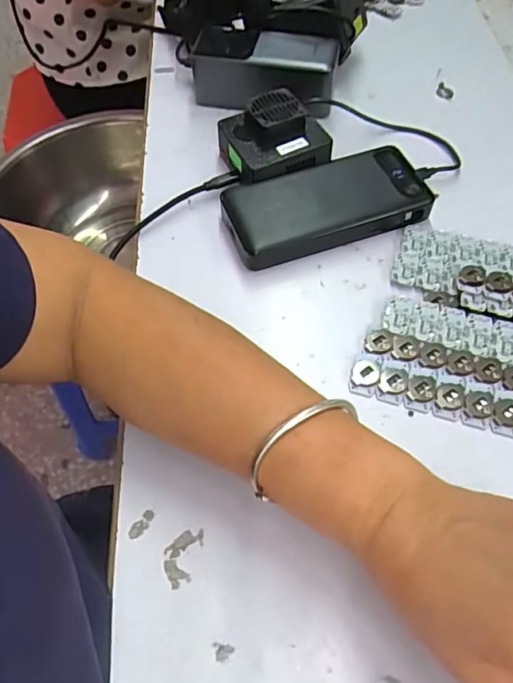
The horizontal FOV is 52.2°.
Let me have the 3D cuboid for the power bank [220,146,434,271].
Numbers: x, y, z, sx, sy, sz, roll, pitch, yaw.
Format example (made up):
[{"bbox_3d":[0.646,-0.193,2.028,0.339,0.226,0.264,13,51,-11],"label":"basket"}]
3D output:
[{"bbox_3d":[0.054,-0.109,0.415,0.154,0.033,0.071,-18,59,-9],"label":"power bank"}]

